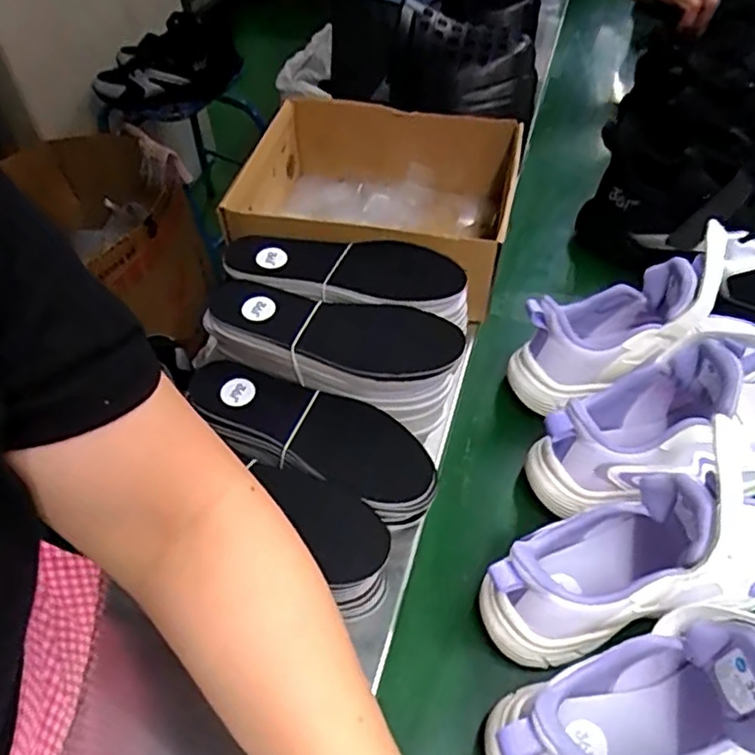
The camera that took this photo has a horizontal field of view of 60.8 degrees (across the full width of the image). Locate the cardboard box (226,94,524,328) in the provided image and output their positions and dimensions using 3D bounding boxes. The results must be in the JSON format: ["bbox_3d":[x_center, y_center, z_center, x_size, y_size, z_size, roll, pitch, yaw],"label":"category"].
[{"bbox_3d":[0.003,-0.183,0.683,0.262,0.099,0.230,10,50,11],"label":"cardboard box"}]

